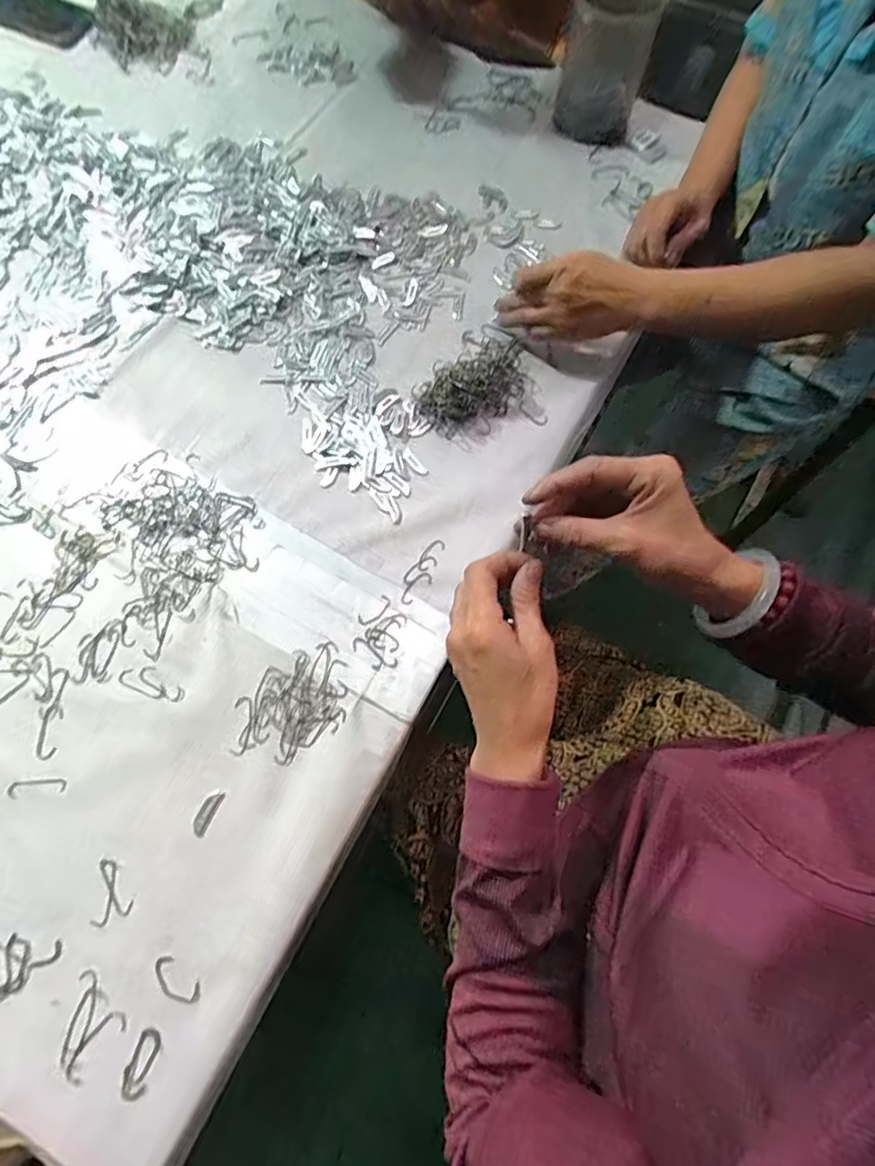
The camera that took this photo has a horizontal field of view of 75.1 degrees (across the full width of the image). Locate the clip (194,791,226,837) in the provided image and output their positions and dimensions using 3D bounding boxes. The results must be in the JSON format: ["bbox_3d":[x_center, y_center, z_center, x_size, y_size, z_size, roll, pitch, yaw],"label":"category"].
[{"bbox_3d":[-0.184,0.183,0.454,0.014,0.004,0.036,23,72,7],"label":"clip"}]

